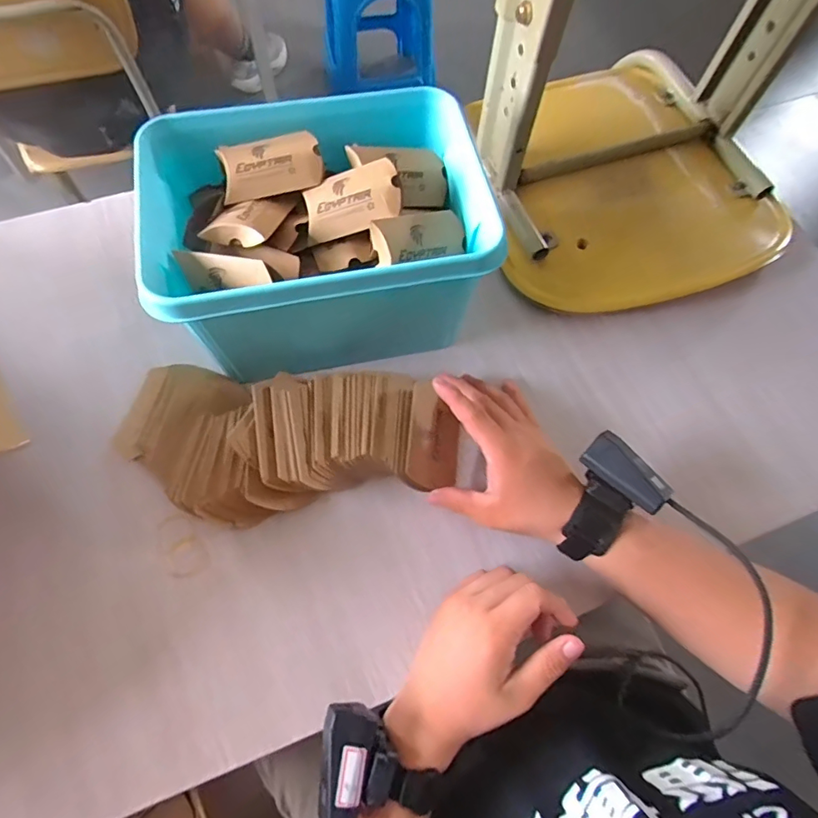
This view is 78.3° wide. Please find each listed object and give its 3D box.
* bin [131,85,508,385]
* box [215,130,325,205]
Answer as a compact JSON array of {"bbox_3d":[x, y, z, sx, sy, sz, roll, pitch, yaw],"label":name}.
[{"bbox_3d":[-0.080,-0.158,0.471,0.269,0.156,0.211,-9,68,-7],"label":"bin"},{"bbox_3d":[-0.116,-0.208,0.423,0.082,0.017,0.051,-12,68,-8],"label":"box"}]

